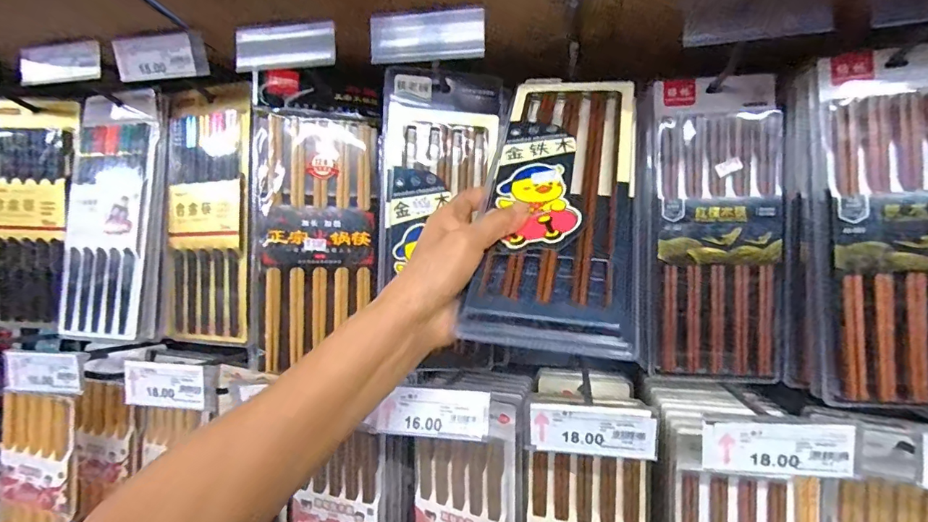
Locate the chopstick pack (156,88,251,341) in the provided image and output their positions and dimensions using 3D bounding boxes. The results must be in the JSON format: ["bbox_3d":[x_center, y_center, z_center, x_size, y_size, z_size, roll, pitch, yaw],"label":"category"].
[{"bbox_3d":[-0.288,-0.050,0.515,0.122,0.265,0.018,1,-1,25],"label":"chopstick pack"}]

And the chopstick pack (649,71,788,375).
[{"bbox_3d":[0.244,-0.031,0.452,0.124,0.289,0.017,-1,1,10],"label":"chopstick pack"}]

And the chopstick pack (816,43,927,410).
[{"bbox_3d":[0.365,-0.027,0.382,0.117,0.292,0.027,-1,1,19],"label":"chopstick pack"}]

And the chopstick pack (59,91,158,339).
[{"bbox_3d":[-0.402,-0.053,0.529,0.110,0.272,0.017,5,-3,15],"label":"chopstick pack"}]

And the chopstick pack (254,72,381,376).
[{"bbox_3d":[-0.155,-0.047,0.488,0.121,0.283,0.018,1,-1,-11],"label":"chopstick pack"}]

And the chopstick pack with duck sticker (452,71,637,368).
[{"bbox_3d":[0.075,-0.055,0.361,0.108,0.260,0.023,1,-35,18],"label":"chopstick pack with duck sticker"}]

